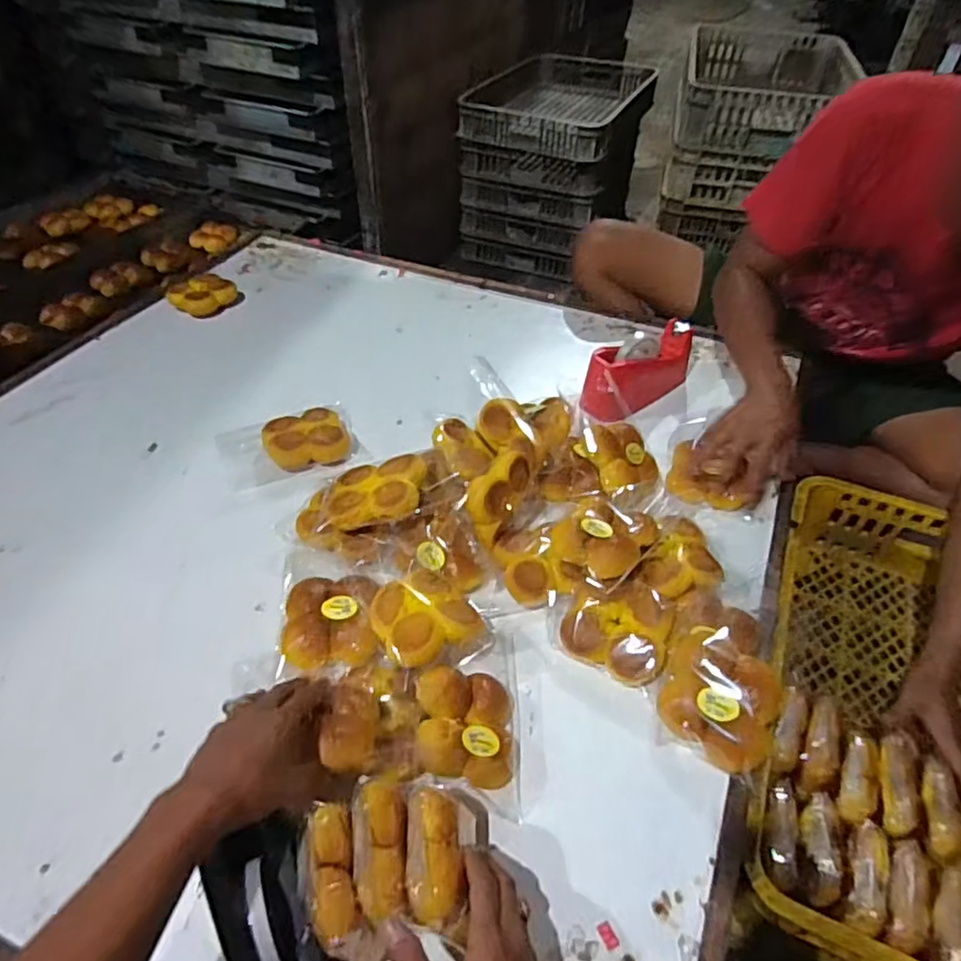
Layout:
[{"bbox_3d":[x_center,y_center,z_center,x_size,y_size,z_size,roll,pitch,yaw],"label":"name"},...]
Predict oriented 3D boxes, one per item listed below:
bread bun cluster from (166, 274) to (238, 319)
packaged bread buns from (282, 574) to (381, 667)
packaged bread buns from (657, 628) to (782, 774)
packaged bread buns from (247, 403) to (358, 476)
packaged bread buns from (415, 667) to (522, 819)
[{"bbox_3d":[-0.536,-0.360,1.253,0.085,0.034,0.111,22,49,18],"label":"bread bun cluster"},{"bbox_3d":[-0.171,0.161,0.744,0.109,0.048,0.111,-3,46,-5],"label":"packaged bread buns"},{"bbox_3d":[0.249,0.226,0.671,0.126,0.075,0.105,35,54,27],"label":"packaged bread buns"},{"bbox_3d":[-0.273,-0.062,0.967,0.166,0.044,0.116,-13,48,-14],"label":"packaged bread buns"},{"bbox_3d":[-0.010,0.252,0.657,0.104,0.063,0.144,2,46,-1],"label":"packaged bread buns"}]

